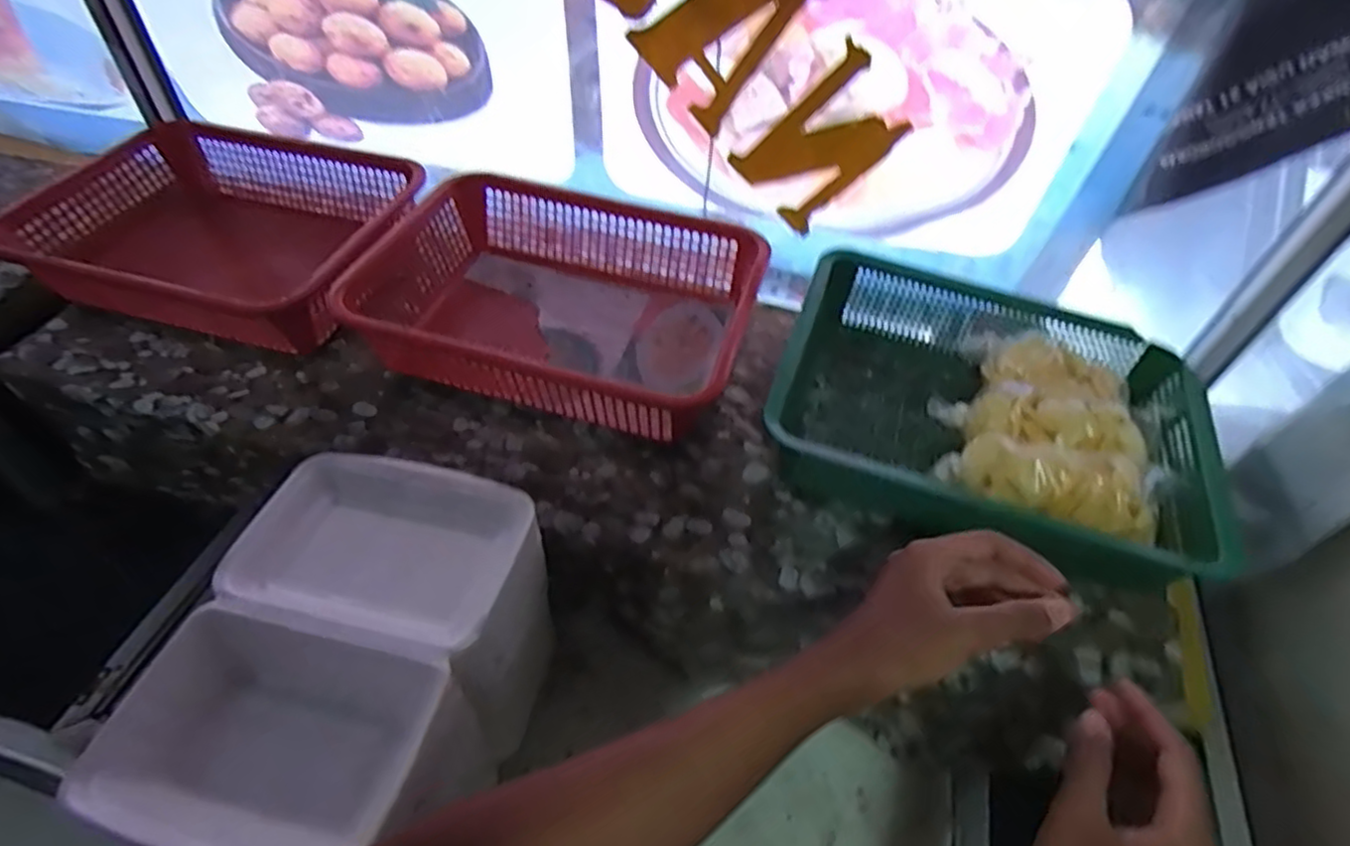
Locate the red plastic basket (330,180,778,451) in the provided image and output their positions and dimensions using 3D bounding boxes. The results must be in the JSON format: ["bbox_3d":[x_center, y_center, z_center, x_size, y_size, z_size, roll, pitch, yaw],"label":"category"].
[{"bbox_3d":[-0.100,-0.118,0.664,0.334,0.086,0.250,16,53,9],"label":"red plastic basket"}]

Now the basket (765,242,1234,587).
[{"bbox_3d":[0.264,-0.017,0.610,0.332,0.085,0.267,16,53,9],"label":"basket"}]

